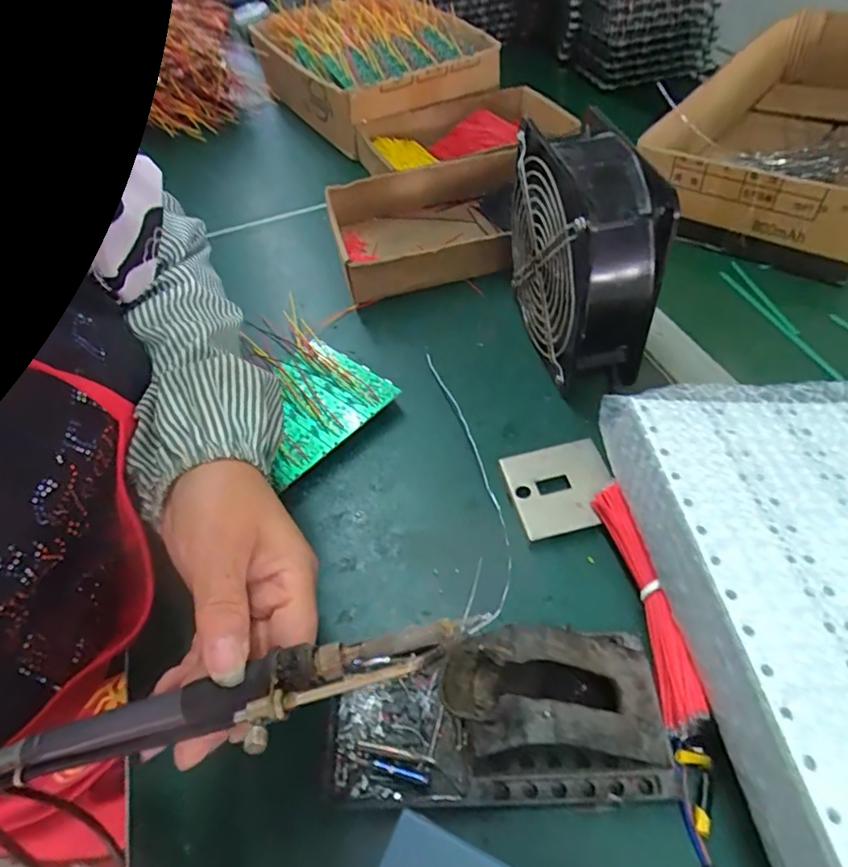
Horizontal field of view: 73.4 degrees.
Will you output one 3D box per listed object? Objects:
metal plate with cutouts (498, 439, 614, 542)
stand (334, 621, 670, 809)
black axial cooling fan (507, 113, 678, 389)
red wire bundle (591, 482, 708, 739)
[{"bbox_3d":[0.086,0.033,0.360,0.062,0.005,0.061,-16,51,0],"label":"metal plate with cutouts"},{"bbox_3d":[0.030,0.122,0.255,0.155,0.066,0.072,-3,52,4],"label":"stand"},{"bbox_3d":[0.107,-0.128,0.401,0.058,0.139,0.142,-12,51,-3],"label":"black axial cooling fan"},{"bbox_3d":[0.114,0.082,0.295,0.016,0.026,0.128,-6,51,1],"label":"red wire bundle"}]

